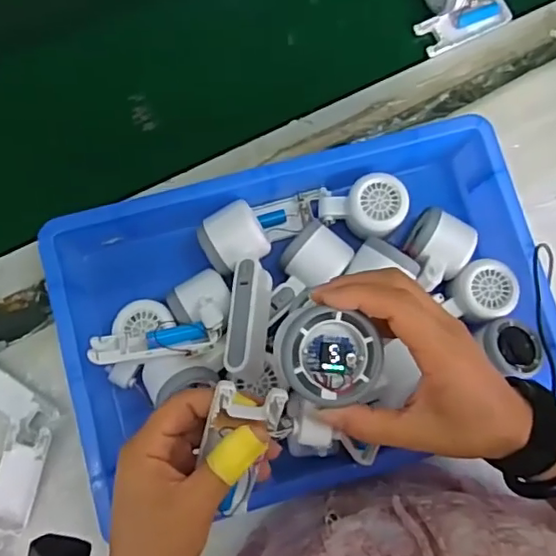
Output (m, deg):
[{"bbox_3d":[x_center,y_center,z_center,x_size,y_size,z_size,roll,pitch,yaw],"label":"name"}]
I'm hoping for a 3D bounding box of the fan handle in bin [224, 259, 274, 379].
[{"bbox_3d":[-0.025,0.035,0.500,0.034,0.029,0.101,6,62,0],"label":"fan handle in bin"}]

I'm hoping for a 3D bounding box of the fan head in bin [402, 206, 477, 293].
[{"bbox_3d":[0.153,-0.025,0.560,0.059,0.046,0.079,27,82,3],"label":"fan head in bin"}]

